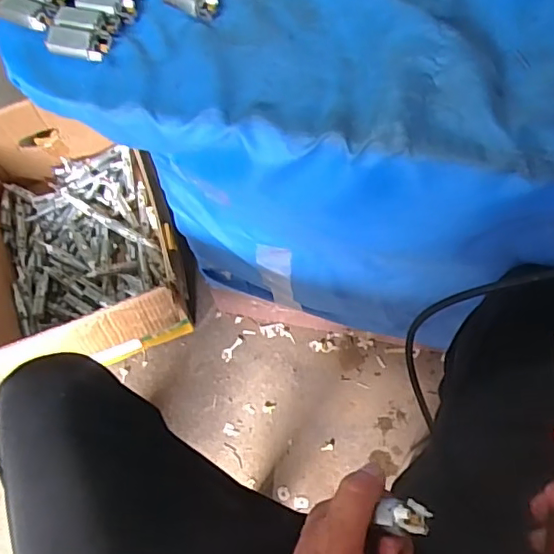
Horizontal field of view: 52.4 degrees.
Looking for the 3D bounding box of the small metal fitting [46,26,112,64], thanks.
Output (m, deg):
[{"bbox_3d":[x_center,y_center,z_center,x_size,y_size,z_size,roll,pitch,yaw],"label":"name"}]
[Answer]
[{"bbox_3d":[-0.144,-0.171,0.410,0.044,0.013,0.023,14,68,9],"label":"small metal fitting"}]

